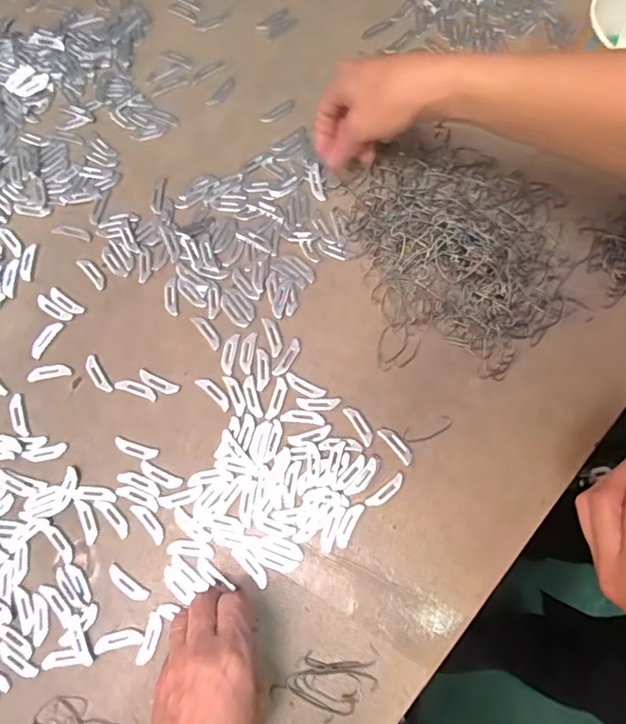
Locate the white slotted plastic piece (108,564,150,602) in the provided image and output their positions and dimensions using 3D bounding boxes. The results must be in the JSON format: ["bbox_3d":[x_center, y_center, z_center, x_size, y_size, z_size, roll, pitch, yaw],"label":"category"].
[{"bbox_3d":[-0.140,0.167,0.395,0.035,0.004,0.011,35,80,9],"label":"white slotted plastic piece"}]

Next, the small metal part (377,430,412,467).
[{"bbox_3d":[0.066,0.065,0.414,0.010,0.004,0.034,-40,79,-8],"label":"small metal part"}]

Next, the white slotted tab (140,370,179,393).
[{"bbox_3d":[-0.126,0.017,0.429,0.034,0.004,0.010,24,79,7],"label":"white slotted tab"}]

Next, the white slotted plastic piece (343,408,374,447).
[{"bbox_3d":[0.037,0.050,0.418,0.010,0.004,0.034,-33,78,-6],"label":"white slotted plastic piece"}]

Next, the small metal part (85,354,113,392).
[{"bbox_3d":[-0.176,0.010,0.432,0.011,0.004,0.035,-33,78,-6],"label":"small metal part"}]

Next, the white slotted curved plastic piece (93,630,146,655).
[{"bbox_3d":[-0.142,0.205,0.388,0.037,0.004,0.012,-14,77,-2],"label":"white slotted curved plastic piece"}]

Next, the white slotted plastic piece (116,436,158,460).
[{"bbox_3d":[-0.140,0.069,0.415,0.035,0.004,0.010,17,78,5],"label":"white slotted plastic piece"}]

